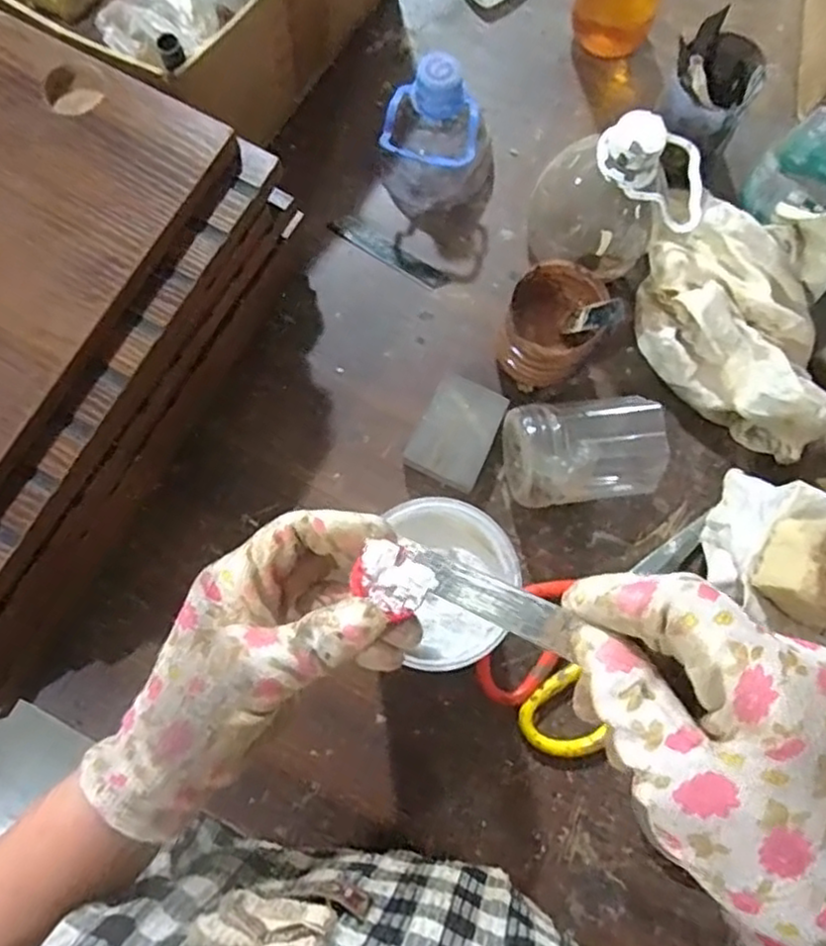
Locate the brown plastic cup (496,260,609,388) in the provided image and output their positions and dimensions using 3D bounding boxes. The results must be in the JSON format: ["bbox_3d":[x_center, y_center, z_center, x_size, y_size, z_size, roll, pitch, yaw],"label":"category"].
[{"bbox_3d":[0.094,-0.097,0.475,0.062,0.072,0.069,29,79,6],"label":"brown plastic cup"}]

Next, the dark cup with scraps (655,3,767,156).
[{"bbox_3d":[0.209,-0.269,0.487,0.060,0.090,0.073,23,79,5],"label":"dark cup with scraps"}]

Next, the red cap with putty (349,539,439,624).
[{"bbox_3d":[-0.008,0.045,0.289,0.030,0.010,0.025,37,80,8],"label":"red cap with putty"}]

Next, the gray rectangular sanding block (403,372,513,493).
[{"bbox_3d":[0.031,-0.027,0.481,0.051,0.030,0.070,28,79,6],"label":"gray rectangular sanding block"}]

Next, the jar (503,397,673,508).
[{"bbox_3d":[0.113,-0.012,0.463,0.098,0.062,0.062,-8,78,-2],"label":"jar"}]

